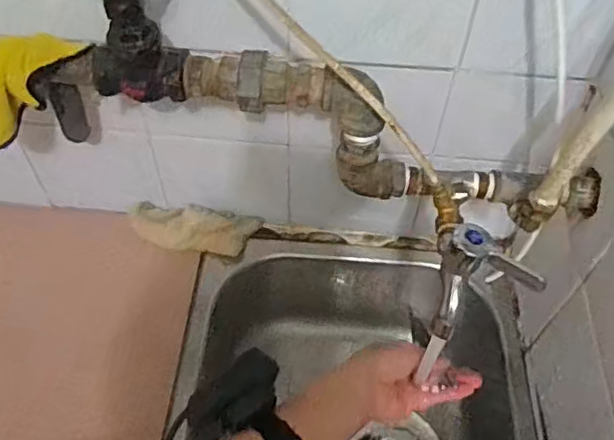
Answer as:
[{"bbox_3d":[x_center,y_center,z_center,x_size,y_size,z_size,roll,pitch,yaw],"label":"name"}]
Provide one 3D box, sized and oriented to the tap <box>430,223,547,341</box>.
[{"bbox_3d":[0.133,0.046,0.459,0.064,0.073,0.060,2,54,0],"label":"tap"}]

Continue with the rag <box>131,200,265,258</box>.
[{"bbox_3d":[-0.138,0.011,0.730,0.155,0.041,0.050,6,54,3],"label":"rag"}]

